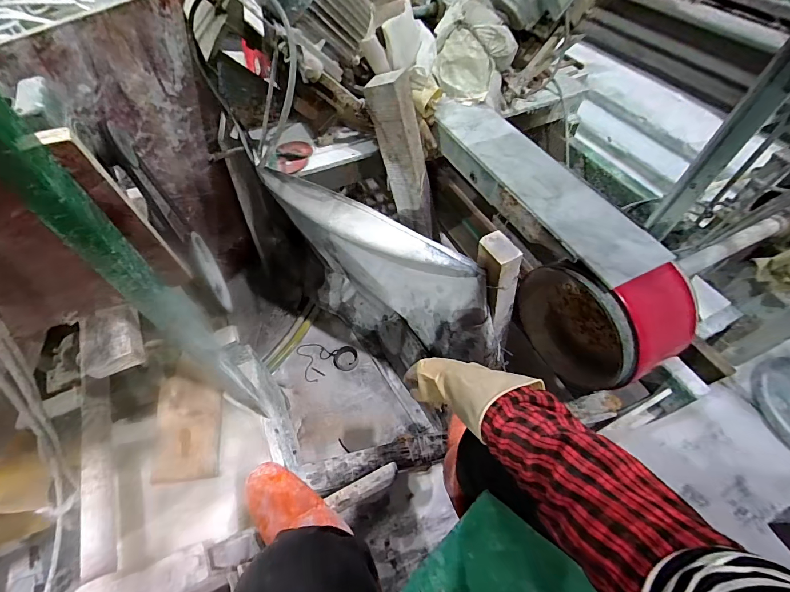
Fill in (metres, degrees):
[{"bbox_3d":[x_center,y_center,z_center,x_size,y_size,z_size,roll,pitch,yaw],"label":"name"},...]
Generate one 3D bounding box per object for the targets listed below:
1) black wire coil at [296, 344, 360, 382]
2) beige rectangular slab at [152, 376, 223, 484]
[{"bbox_3d":[-0.254,0.225,1.341,0.212,0.024,0.163,-17,58,-10],"label":"black wire coil"},{"bbox_3d":[-0.444,0.283,0.765,0.123,0.012,0.206,0,76,-16],"label":"beige rectangular slab"}]

